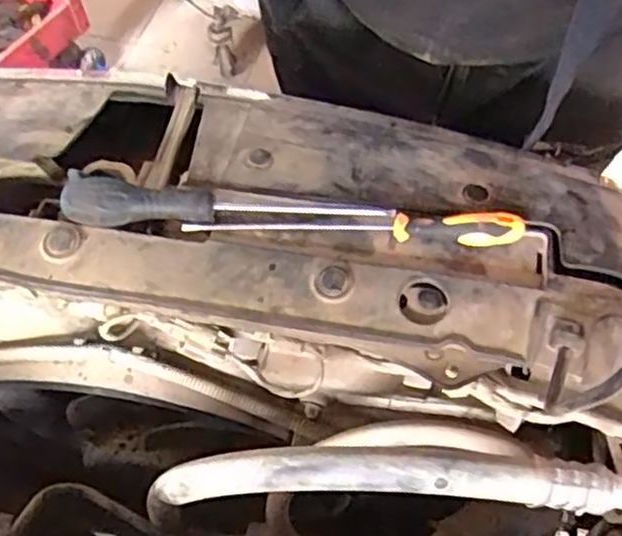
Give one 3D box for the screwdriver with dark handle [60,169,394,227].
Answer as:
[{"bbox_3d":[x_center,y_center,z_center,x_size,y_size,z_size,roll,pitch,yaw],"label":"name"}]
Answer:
[{"bbox_3d":[-0.060,-0.048,0.499,0.219,0.031,0.026,-1,56,1],"label":"screwdriver with dark handle"}]

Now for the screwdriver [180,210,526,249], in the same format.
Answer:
[{"bbox_3d":[0.026,-0.029,0.490,0.227,0.022,0.020,2,56,3],"label":"screwdriver"}]

